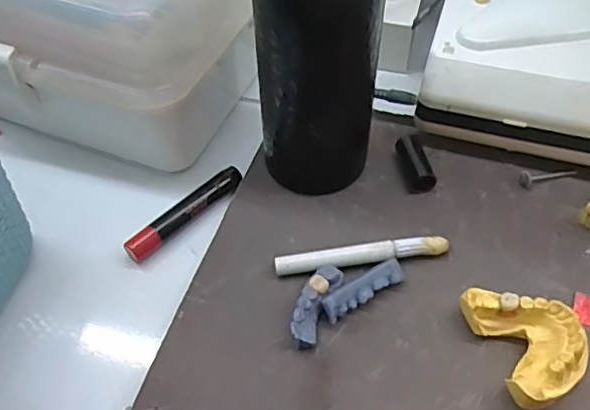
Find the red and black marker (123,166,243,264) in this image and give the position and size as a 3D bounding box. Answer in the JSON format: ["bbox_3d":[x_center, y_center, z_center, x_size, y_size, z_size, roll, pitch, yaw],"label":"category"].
[{"bbox_3d":[-0.070,0.004,0.378,0.012,0.014,0.090,37,63,27],"label":"red and black marker"}]

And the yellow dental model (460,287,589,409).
[{"bbox_3d":[0.124,0.074,0.312,0.048,0.027,0.065,-17,54,-9],"label":"yellow dental model"}]

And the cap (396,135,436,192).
[{"bbox_3d":[0.084,-0.029,0.402,0.019,0.017,0.042,-10,53,-4],"label":"cap"}]

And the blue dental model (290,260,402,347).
[{"bbox_3d":[0.026,0.050,0.339,0.075,0.017,0.030,-32,58,-19],"label":"blue dental model"}]

